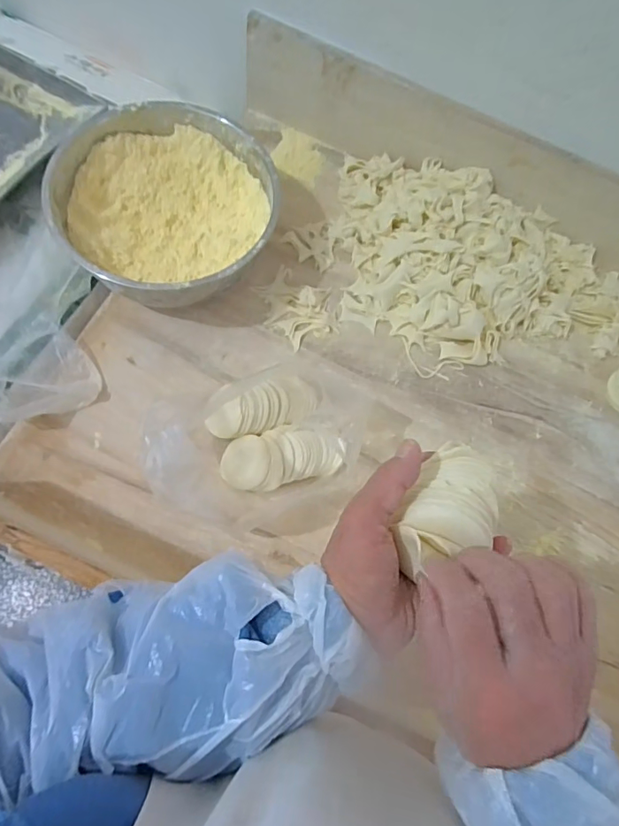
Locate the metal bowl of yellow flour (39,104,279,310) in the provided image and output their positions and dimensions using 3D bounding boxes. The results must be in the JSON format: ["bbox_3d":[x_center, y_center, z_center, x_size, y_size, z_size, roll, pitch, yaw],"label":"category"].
[{"bbox_3d":[-0.162,-0.238,0.594,0.237,0.114,0.245,2,71,-5],"label":"metal bowl of yellow flour"}]

